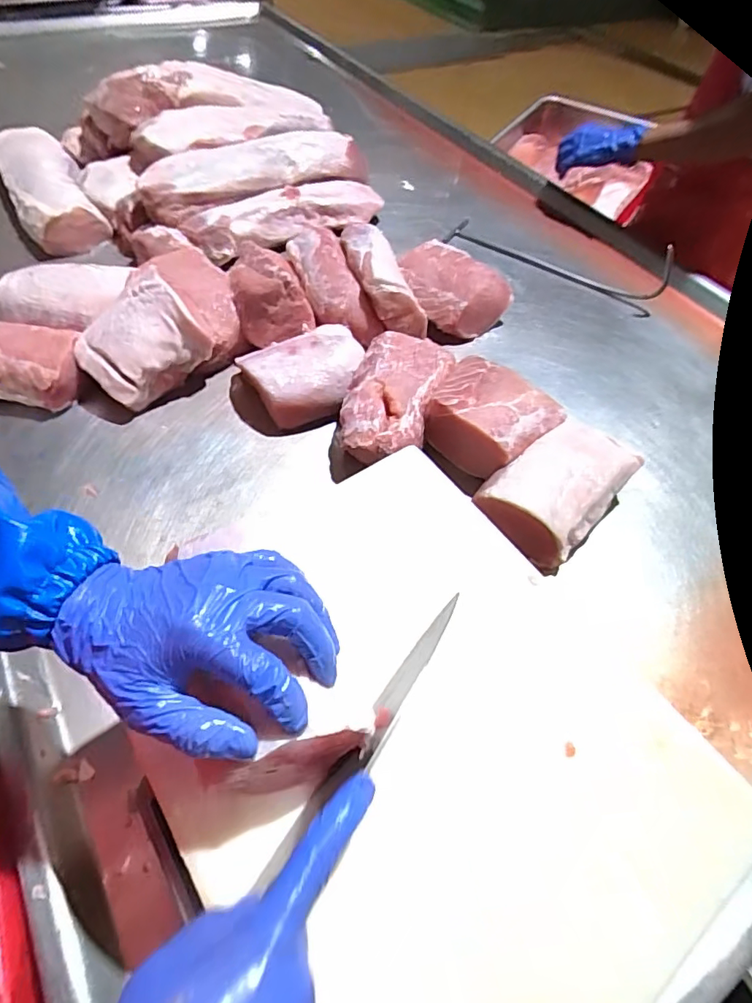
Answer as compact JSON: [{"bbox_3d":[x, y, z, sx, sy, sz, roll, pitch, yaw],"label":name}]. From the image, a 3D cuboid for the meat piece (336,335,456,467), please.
[{"bbox_3d":[0.018,-0.126,0.646,0.107,0.065,0.192,19,56,9],"label":"meat piece"}]

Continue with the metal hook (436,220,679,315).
[{"bbox_3d":[0.307,-0.435,0.898,0.379,0.039,0.113,33,99,21],"label":"metal hook"}]

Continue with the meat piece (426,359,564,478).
[{"bbox_3d":[0.133,-0.102,0.643,0.145,0.072,0.147,37,61,20],"label":"meat piece"}]

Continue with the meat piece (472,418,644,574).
[{"bbox_3d":[0.204,-0.018,0.596,0.120,0.065,0.179,38,61,21],"label":"meat piece"}]

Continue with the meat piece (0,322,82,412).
[{"bbox_3d":[-0.455,-0.175,0.666,0.163,0.068,0.108,6,55,1],"label":"meat piece"}]

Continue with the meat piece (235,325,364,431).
[{"bbox_3d":[-0.095,-0.161,0.673,0.154,0.069,0.121,-9,56,-10],"label":"meat piece"}]

